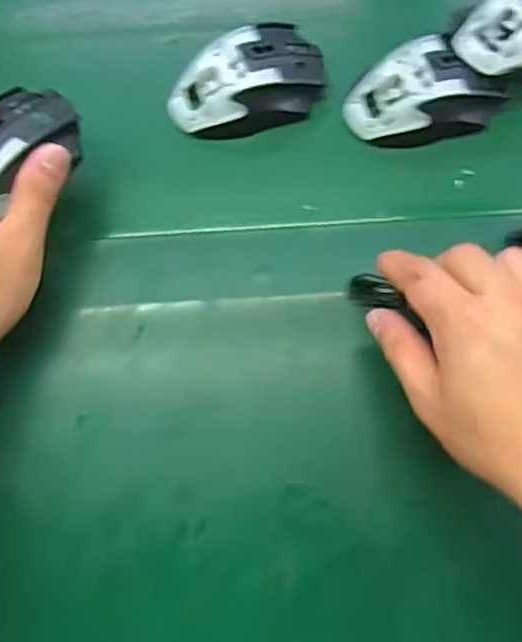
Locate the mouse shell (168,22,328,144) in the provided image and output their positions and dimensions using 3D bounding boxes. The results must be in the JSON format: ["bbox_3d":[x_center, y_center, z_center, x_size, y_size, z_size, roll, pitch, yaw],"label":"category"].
[{"bbox_3d":[-0.009,-0.175,0.457,0.114,0.038,0.063,-26,74,-7],"label":"mouse shell"}]

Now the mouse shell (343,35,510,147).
[{"bbox_3d":[0.118,-0.166,0.450,0.110,0.034,0.065,-14,73,-4],"label":"mouse shell"}]

